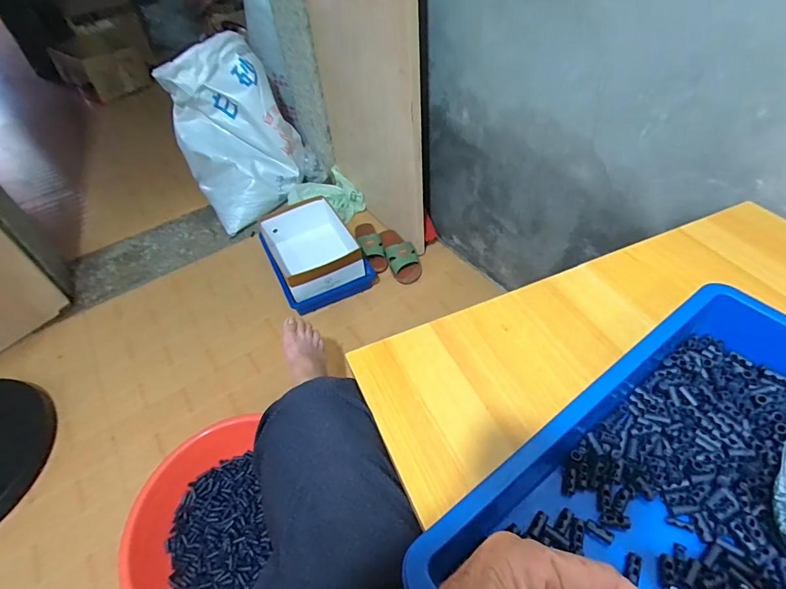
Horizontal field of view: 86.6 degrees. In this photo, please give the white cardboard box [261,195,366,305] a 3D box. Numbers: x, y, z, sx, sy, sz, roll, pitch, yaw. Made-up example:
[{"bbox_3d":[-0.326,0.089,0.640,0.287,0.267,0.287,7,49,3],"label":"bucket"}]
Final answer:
[{"bbox_3d":[-0.243,-0.141,1.247,0.228,0.092,0.341,-24,51,-17],"label":"white cardboard box"}]

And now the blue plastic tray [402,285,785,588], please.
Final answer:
[{"bbox_3d":[0.220,0.158,0.263,0.354,0.085,0.242,-31,53,-22],"label":"blue plastic tray"}]

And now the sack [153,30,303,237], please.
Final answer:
[{"bbox_3d":[-0.500,-0.523,1.367,0.355,0.457,0.271,-30,53,-21],"label":"sack"}]

